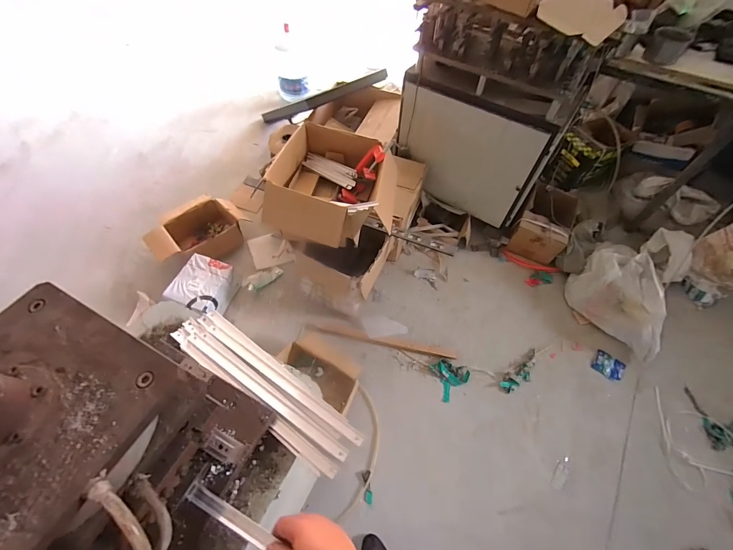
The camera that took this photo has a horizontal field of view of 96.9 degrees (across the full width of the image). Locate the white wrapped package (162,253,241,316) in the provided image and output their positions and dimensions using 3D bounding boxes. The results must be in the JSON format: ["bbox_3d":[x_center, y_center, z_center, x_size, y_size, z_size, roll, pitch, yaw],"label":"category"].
[{"bbox_3d":[-0.765,0.057,1.551,0.237,0.170,0.260,18,60,9],"label":"white wrapped package"}]

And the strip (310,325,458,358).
[{"bbox_3d":[0.074,0.315,1.543,0.688,0.017,0.035,11,57,4],"label":"strip"}]

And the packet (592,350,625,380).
[{"bbox_3d":[1.119,0.418,1.496,0.123,0.009,0.123,33,61,17],"label":"packet"}]

